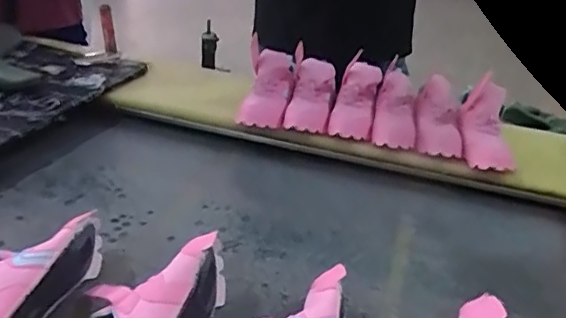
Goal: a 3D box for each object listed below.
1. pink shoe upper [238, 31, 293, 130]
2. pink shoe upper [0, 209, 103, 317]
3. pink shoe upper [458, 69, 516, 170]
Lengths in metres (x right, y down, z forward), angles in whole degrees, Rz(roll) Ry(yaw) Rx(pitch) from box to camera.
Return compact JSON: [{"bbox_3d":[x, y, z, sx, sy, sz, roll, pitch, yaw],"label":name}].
[{"bbox_3d":[-0.035,-0.139,1.151,0.119,0.199,0.045,30,-24,-37],"label":"pink shoe upper"},{"bbox_3d":[-0.316,0.137,0.699,0.117,0.079,0.244,9,28,8],"label":"pink shoe upper"},{"bbox_3d":[0.375,-0.063,1.081,0.086,0.056,0.206,7,55,4],"label":"pink shoe upper"}]

